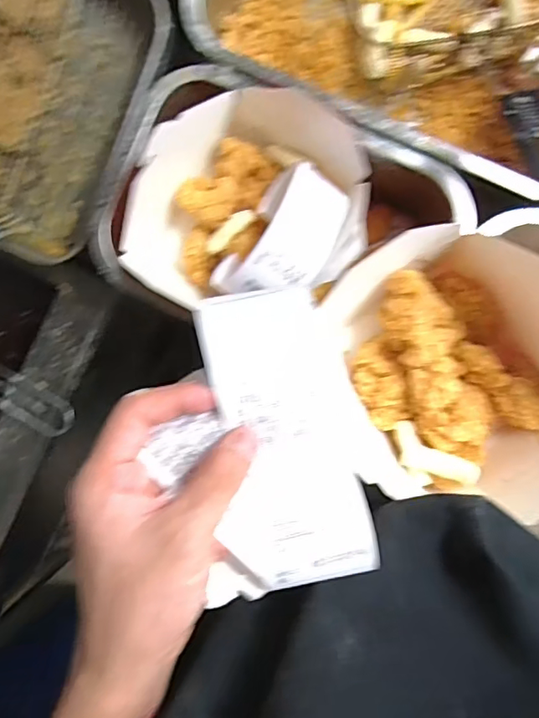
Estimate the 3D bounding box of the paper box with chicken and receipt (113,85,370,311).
[{"bbox_3d":[-0.019,-0.135,0.500,0.205,0.094,0.186,3,92,5],"label":"paper box with chicken and receipt"}]

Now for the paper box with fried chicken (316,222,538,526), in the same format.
[{"bbox_3d":[0.152,0.006,0.404,0.178,0.114,0.196,9,93,5],"label":"paper box with fried chicken"}]

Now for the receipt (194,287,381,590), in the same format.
[{"bbox_3d":[0.006,0.039,0.276,0.065,0.034,0.145,-13,93,5],"label":"receipt"}]

